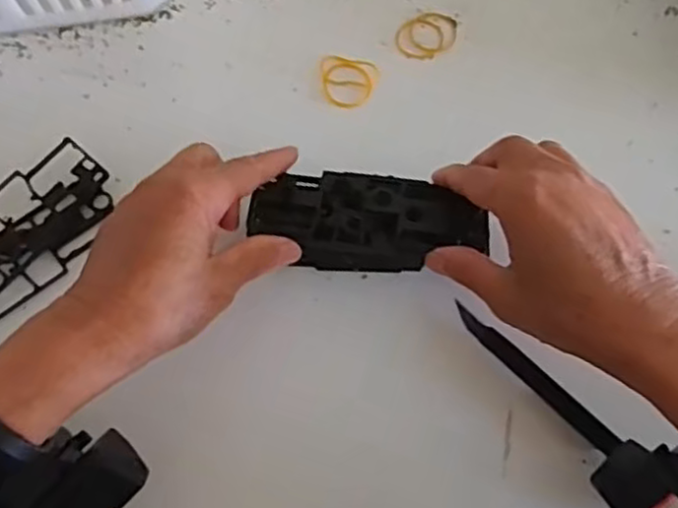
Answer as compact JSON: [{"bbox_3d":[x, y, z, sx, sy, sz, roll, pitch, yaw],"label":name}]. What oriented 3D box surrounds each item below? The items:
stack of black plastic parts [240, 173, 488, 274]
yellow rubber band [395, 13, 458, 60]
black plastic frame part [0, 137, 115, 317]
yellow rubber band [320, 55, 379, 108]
[{"bbox_3d":[0.016,-0.017,0.386,0.120,0.032,0.046,5,70,3],"label":"stack of black plastic parts"},{"bbox_3d":[0.056,-0.139,0.451,0.042,0.004,0.031,-32,74,-13],"label":"yellow rubber band"},{"bbox_3d":[-0.181,-0.006,0.395,0.056,0.014,0.128,36,73,11],"label":"black plastic frame part"},{"bbox_3d":[0.005,-0.105,0.437,0.035,0.004,0.035,1,70,-2],"label":"yellow rubber band"}]

